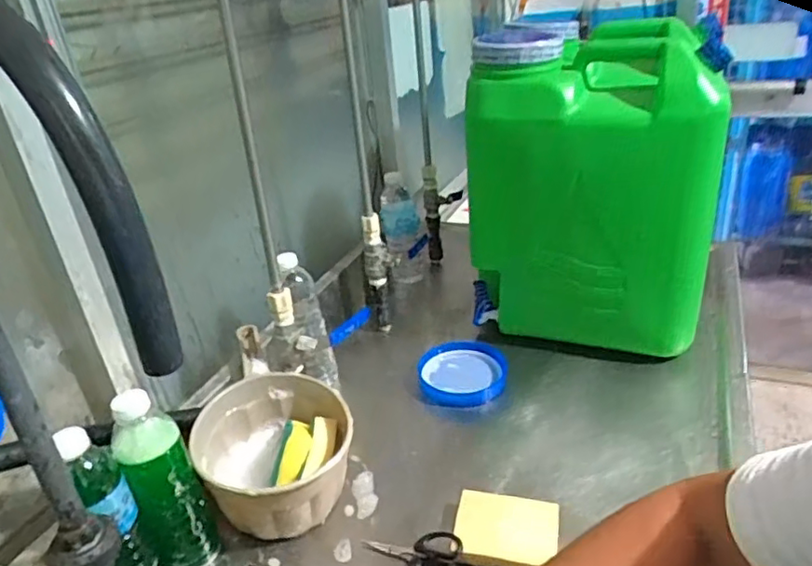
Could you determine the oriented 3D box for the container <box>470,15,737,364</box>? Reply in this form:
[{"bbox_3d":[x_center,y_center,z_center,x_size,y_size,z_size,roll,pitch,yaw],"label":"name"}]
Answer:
[{"bbox_3d":[0.261,-0.134,0.896,0.310,0.437,0.257,-2,27,9],"label":"container"}]

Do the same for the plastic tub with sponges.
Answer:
[{"bbox_3d":[-0.139,0.200,0.679,0.159,0.119,0.170,-5,27,3],"label":"plastic tub with sponges"}]

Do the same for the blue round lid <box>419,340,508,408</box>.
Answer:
[{"bbox_3d":[0.083,0.129,0.873,0.127,0.031,0.125,-9,27,-6],"label":"blue round lid"}]

